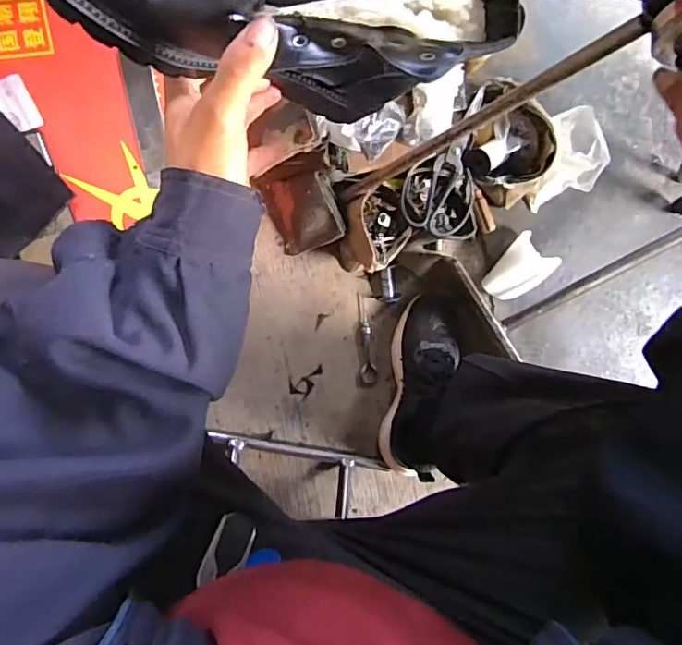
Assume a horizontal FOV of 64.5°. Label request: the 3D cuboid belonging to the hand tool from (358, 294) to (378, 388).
[{"bbox_3d":[0.038,0.030,0.819,0.027,0.016,0.139,-4,96,-6],"label":"hand tool"}]

